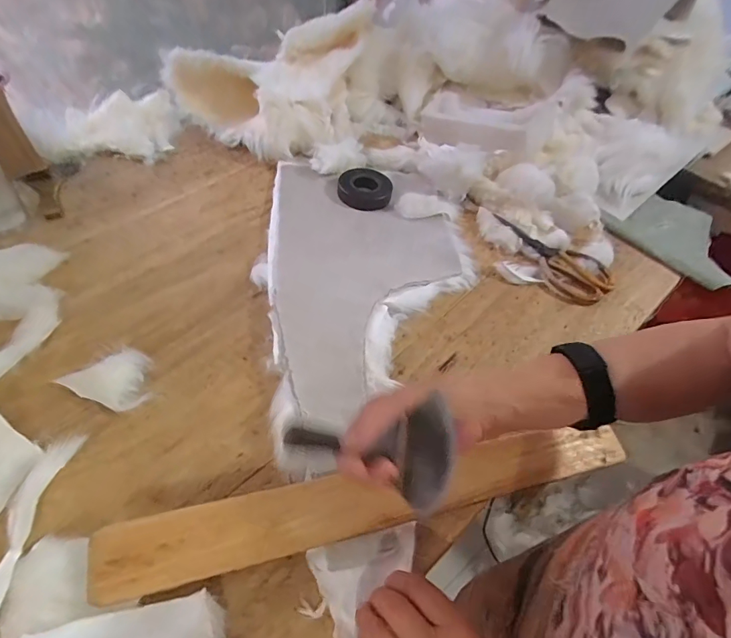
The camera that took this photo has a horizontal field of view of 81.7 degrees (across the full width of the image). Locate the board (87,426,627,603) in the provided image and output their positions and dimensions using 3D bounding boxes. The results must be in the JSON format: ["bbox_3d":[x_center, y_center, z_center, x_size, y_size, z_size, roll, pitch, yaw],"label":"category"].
[{"bbox_3d":[0.029,0.156,0.383,0.480,0.015,0.055,-5,50,-17],"label":"board"}]

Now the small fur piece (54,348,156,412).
[{"bbox_3d":[-0.260,0.066,0.428,0.079,0.030,0.059,-20,55,-22],"label":"small fur piece"}]

